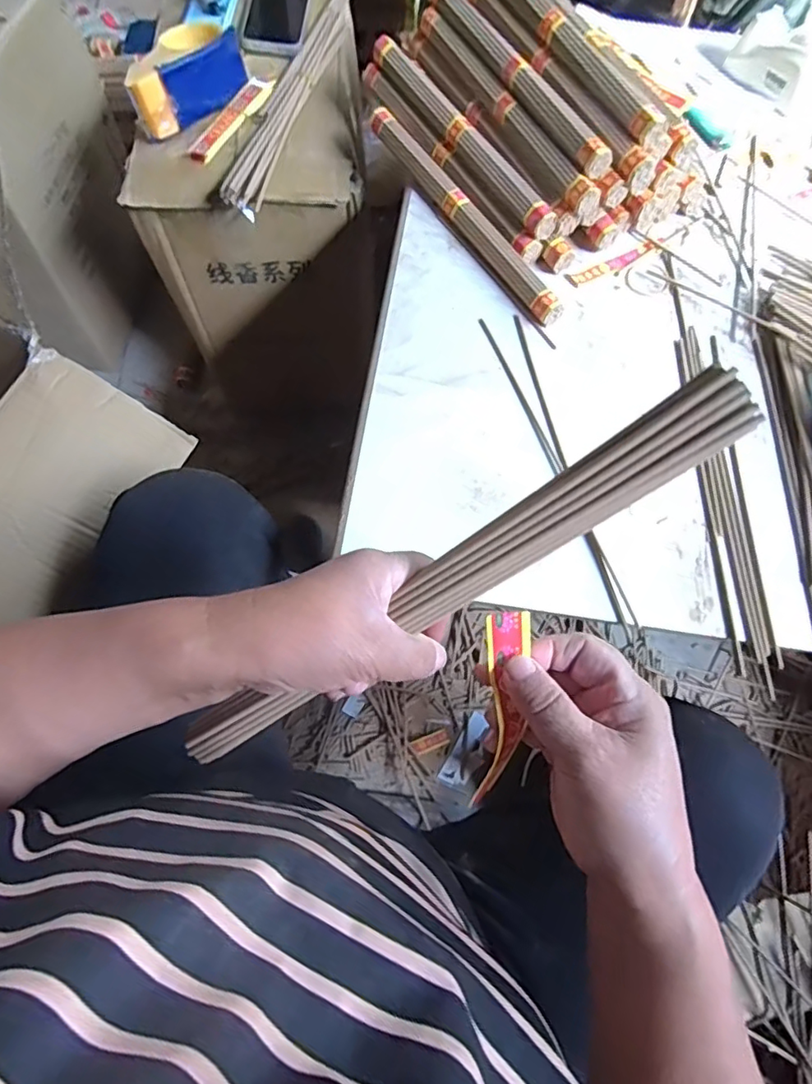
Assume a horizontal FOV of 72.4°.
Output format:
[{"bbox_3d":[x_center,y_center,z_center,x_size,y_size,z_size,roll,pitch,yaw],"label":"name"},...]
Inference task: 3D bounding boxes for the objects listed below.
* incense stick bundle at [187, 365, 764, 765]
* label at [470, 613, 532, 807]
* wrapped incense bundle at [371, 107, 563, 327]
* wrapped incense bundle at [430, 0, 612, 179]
[{"bbox_3d":[0.008,0.028,0.263,0.312,0.019,0.026,-36,72,20],"label":"incense stick bundle"},{"bbox_3d":[0.046,0.080,0.266,0.021,0.007,0.094,4,94,0],"label":"label"},{"bbox_3d":[0.058,-0.340,0.567,0.031,0.023,0.309,-31,74,-12],"label":"wrapped incense bundle"},{"bbox_3d":[0.108,-0.471,0.556,0.029,0.025,0.304,-25,72,-11],"label":"wrapped incense bundle"}]

